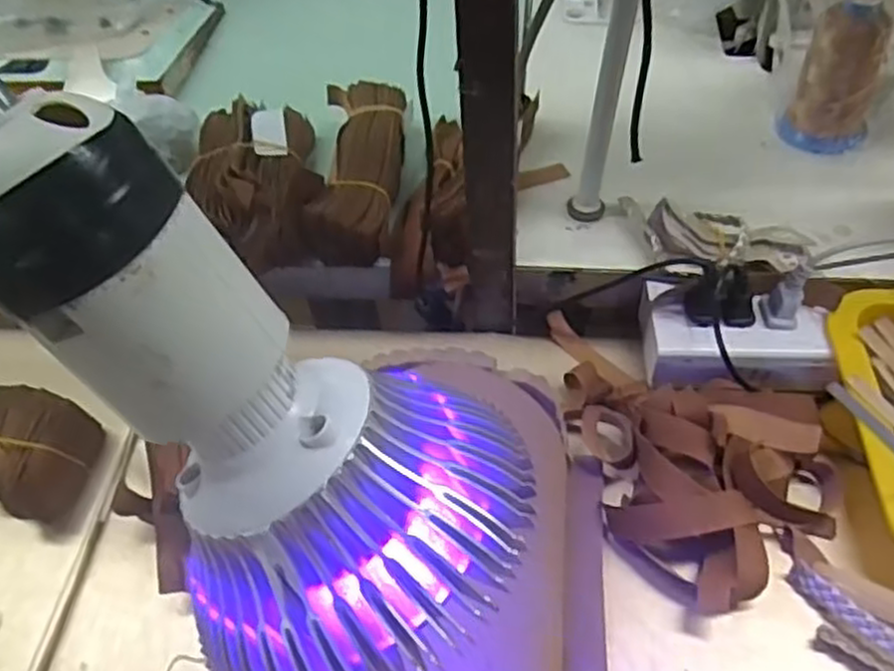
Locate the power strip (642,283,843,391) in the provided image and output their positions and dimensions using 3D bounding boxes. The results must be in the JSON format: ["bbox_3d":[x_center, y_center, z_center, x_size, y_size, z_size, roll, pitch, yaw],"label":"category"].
[{"bbox_3d":[0.190,0.001,0.503,0.116,0.031,0.069,2,51,6],"label":"power strip"}]

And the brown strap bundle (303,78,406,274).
[{"bbox_3d":[-0.067,-0.133,0.593,0.067,0.046,0.173,0,51,4],"label":"brown strap bundle"}]

